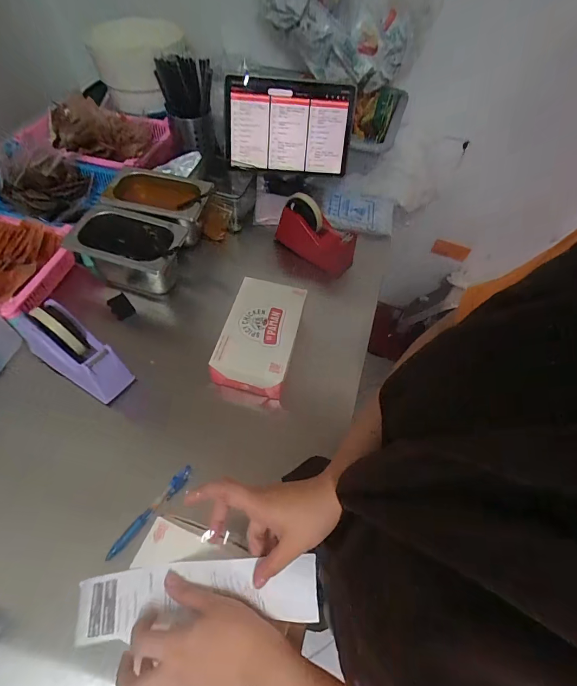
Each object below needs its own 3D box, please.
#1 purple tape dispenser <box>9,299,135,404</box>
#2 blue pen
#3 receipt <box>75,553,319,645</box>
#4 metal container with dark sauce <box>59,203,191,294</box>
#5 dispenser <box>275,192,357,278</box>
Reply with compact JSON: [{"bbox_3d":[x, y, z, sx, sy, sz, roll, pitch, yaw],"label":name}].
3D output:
[{"bbox_3d":[-0.302,0.010,0.530,0.145,0.105,0.065,30,60,14],"label":"purple tape dispenser"},{"bbox_3d":[-0.173,0.211,0.471,0.014,0.008,0.132,36,62,17],"label":"blue pen"},{"bbox_3d":[-0.091,0.250,0.369,0.242,0.018,0.058,-9,58,7],"label":"receipt"},{"bbox_3d":[-0.266,-0.154,0.637,0.175,0.098,0.113,15,57,5],"label":"metal container with dark sauce"},{"bbox_3d":[0.052,-0.199,0.709,0.152,0.125,0.049,27,59,12],"label":"dispenser"}]

